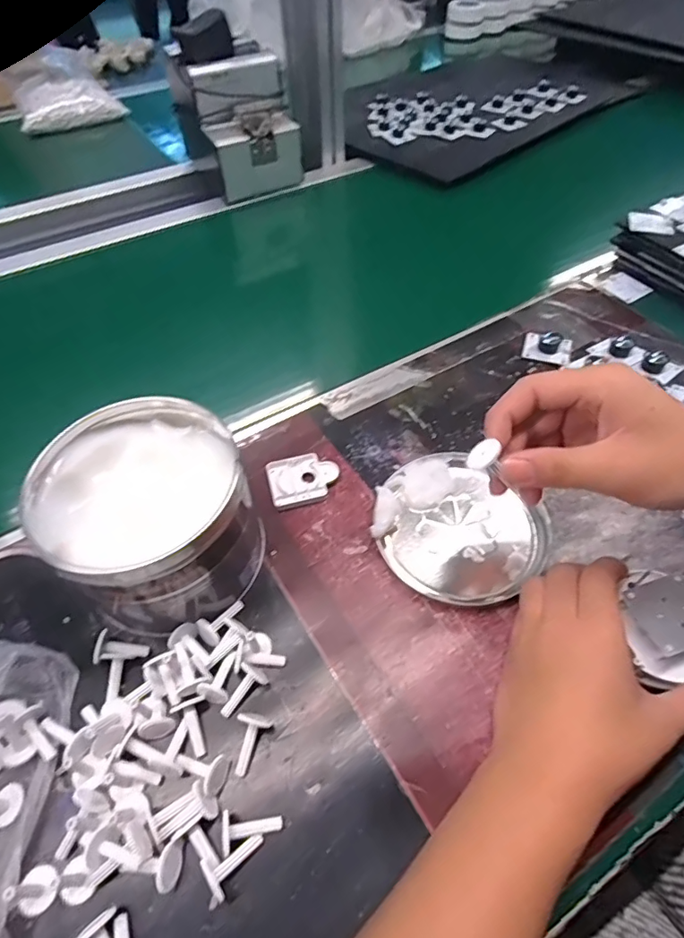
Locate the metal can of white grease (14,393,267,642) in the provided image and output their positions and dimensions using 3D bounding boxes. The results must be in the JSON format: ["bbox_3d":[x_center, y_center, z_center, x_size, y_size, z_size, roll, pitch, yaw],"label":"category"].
[{"bbox_3d":[-0.124,0.032,0.342,0.125,0.100,0.127,-1,53,1],"label":"metal can of white grease"}]

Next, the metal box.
[{"bbox_3d":[-0.125,-0.463,0.700,0.119,0.154,0.072,-25,57,-16],"label":"metal box"}]

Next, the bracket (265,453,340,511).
[{"bbox_3d":[-0.031,0.009,0.415,0.057,0.009,0.043,-15,54,-10],"label":"bracket"}]

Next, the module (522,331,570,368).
[{"bbox_3d":[0.206,-0.123,0.499,0.044,0.018,0.038,15,55,12],"label":"module"}]

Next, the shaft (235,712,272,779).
[{"bbox_3d":[-0.055,0.165,0.302,0.017,0.018,0.033,12,75,10],"label":"shaft"}]

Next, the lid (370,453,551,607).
[{"bbox_3d":[0.086,0.042,0.380,0.113,0.022,0.122,-1,53,1],"label":"lid"}]

